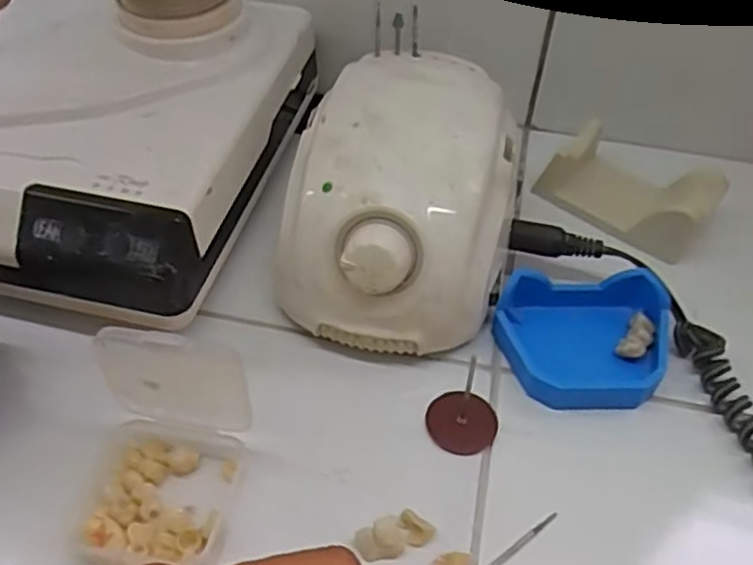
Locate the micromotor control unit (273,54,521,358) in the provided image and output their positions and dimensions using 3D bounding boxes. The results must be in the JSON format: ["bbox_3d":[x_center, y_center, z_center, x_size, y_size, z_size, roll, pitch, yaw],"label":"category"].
[{"bbox_3d":[0.013,-0.040,0.344,0.100,0.081,0.137,14,50,10],"label":"micromotor control unit"}]

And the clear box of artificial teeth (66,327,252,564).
[{"bbox_3d":[-0.085,0.060,0.263,0.062,0.063,0.076,11,49,7],"label":"clear box of artificial teeth"}]

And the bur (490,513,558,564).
[{"bbox_3d":[0.055,0.103,0.275,0.044,0.005,0.004,-28,55,-25],"label":"bur"}]

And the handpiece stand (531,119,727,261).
[{"bbox_3d":[0.140,-0.052,0.393,0.086,0.029,0.045,34,55,24],"label":"handpiece stand"}]

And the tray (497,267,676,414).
[{"bbox_3d":[0.097,0.025,0.325,0.080,0.024,0.063,2,48,-1],"label":"tray"}]

